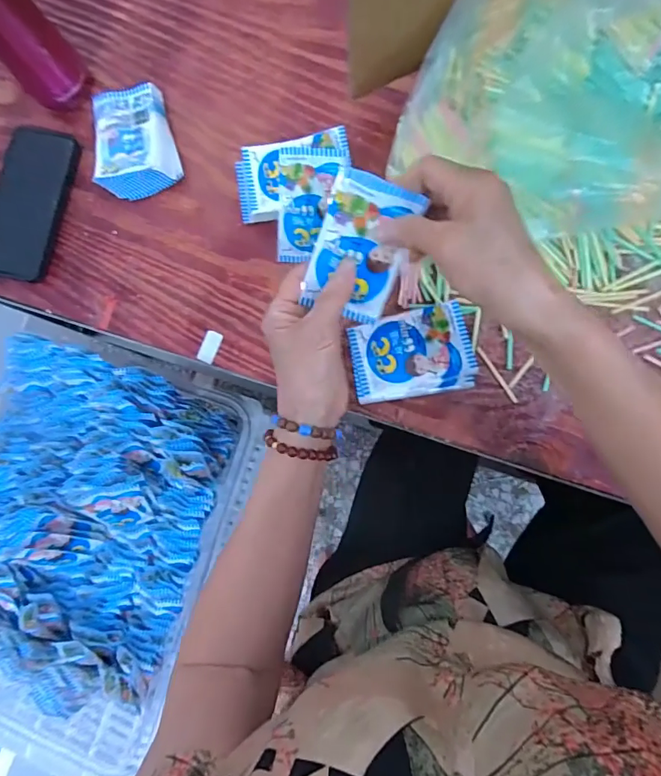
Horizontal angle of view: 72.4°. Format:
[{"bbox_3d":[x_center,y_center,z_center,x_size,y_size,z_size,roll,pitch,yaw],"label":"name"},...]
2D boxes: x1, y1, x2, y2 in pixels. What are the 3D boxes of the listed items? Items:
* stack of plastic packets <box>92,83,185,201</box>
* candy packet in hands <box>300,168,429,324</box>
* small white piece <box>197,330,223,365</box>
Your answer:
[{"bbox_3d":[-0.208,-0.262,0.482,0.082,0.032,0.110,-15,82,5],"label":"stack of plastic packets"},{"bbox_3d":[0.021,-0.100,0.332,0.064,0.012,0.103,16,129,-7],"label":"candy packet in hands"},{"bbox_3d":[-0.123,-0.042,0.461,0.018,0.004,0.033,17,86,9],"label":"small white piece"}]

